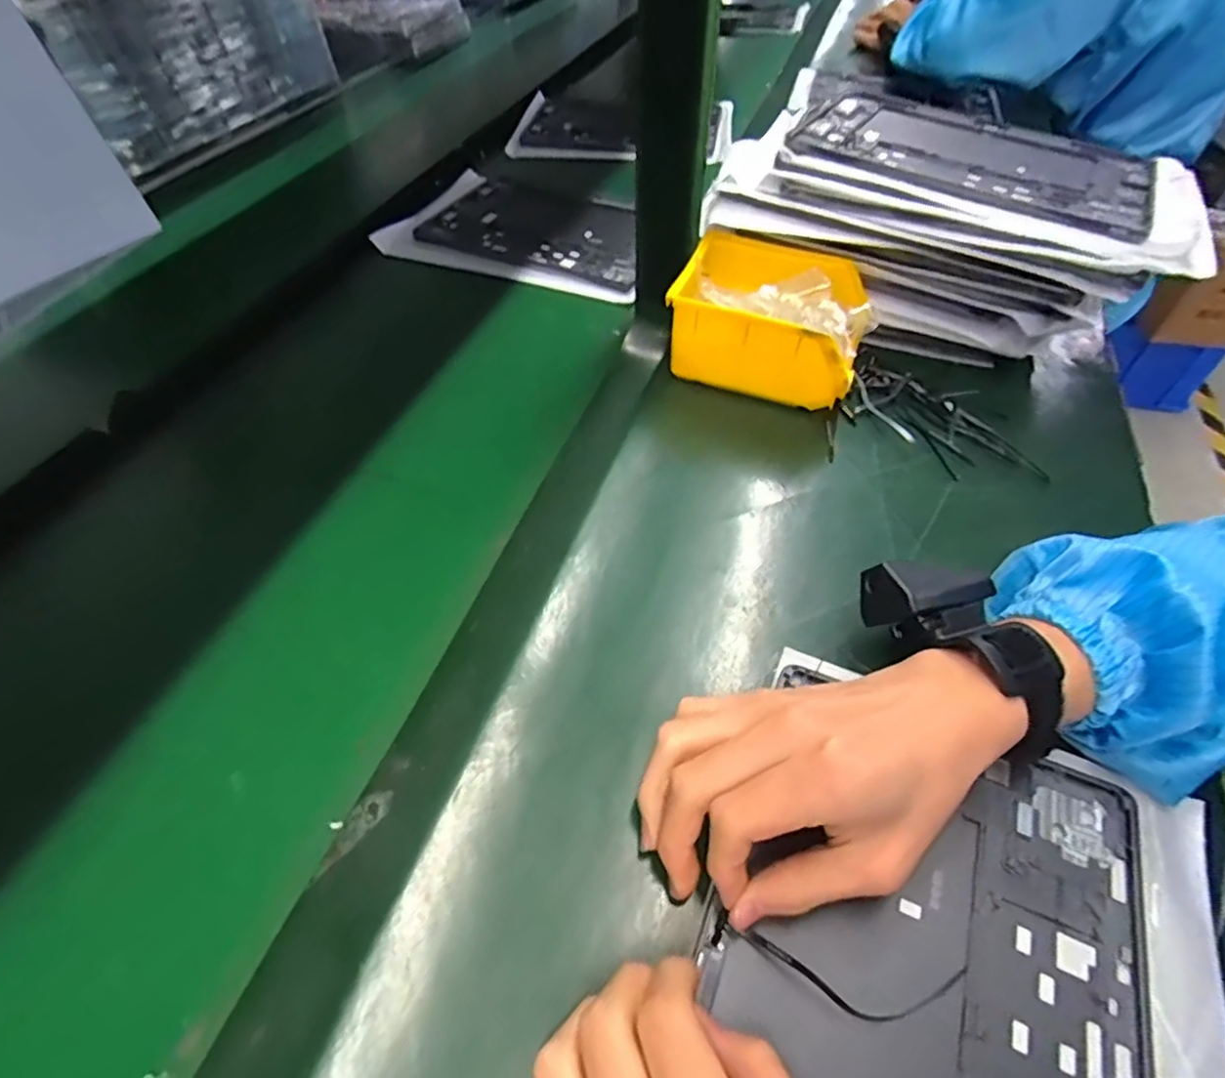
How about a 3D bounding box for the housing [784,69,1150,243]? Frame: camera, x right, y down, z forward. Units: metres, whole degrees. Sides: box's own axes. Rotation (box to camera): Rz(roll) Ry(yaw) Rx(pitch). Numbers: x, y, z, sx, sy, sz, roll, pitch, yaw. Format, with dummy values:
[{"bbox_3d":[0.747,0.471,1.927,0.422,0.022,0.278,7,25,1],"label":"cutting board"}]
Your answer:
[{"bbox_3d":[0.284,-0.326,0.511,0.286,0.016,0.203,28,56,18],"label":"housing"}]

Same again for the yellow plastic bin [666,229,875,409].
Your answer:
[{"bbox_3d":[0.121,-0.166,0.481,0.141,0.079,0.111,16,56,12],"label":"yellow plastic bin"}]

